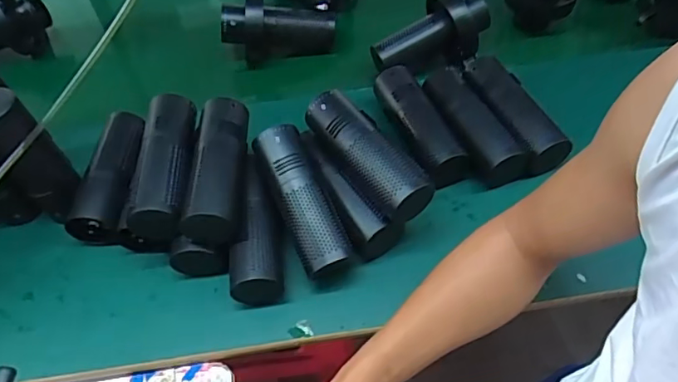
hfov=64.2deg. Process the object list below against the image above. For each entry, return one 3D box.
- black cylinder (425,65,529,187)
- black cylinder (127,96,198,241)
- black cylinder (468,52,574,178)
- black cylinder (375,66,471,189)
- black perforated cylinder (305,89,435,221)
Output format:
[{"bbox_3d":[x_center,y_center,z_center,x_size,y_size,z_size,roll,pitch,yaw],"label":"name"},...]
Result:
[{"bbox_3d":[0.158,-0.080,0.663,0.059,0.047,0.166,-20,54,-11],"label":"black cylinder"},{"bbox_3d":[-0.183,-0.031,0.576,0.057,0.050,0.165,-2,52,3],"label":"black cylinder"},{"bbox_3d":[0.213,-0.098,0.676,0.056,0.047,0.174,-18,53,-10],"label":"black cylinder"},{"bbox_3d":[0.095,-0.080,0.657,0.055,0.049,0.168,-17,53,-9],"label":"black cylinder"},{"bbox_3d":[0.028,-0.041,0.576,0.052,0.043,0.164,-32,57,-19],"label":"black perforated cylinder"}]

